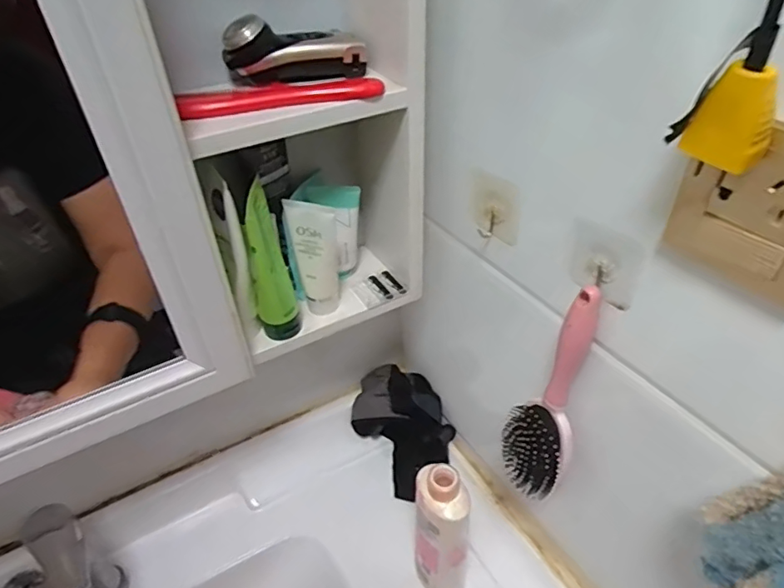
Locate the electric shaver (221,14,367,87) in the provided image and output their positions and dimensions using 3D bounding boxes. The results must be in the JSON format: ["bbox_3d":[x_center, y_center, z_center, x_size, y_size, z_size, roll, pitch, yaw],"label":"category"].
[{"bbox_3d":[-0.078,-0.196,0.428,0.111,0.049,0.034,-6,40,-5],"label":"electric shaver"}]

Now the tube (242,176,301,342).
[{"bbox_3d":[-0.113,-0.028,0.478,0.036,0.147,0.066,-12,41,-12],"label":"tube"}]

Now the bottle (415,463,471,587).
[{"bbox_3d":[0.052,0.254,0.557,0.052,0.186,0.054,-1,40,1],"label":"bottle"}]

